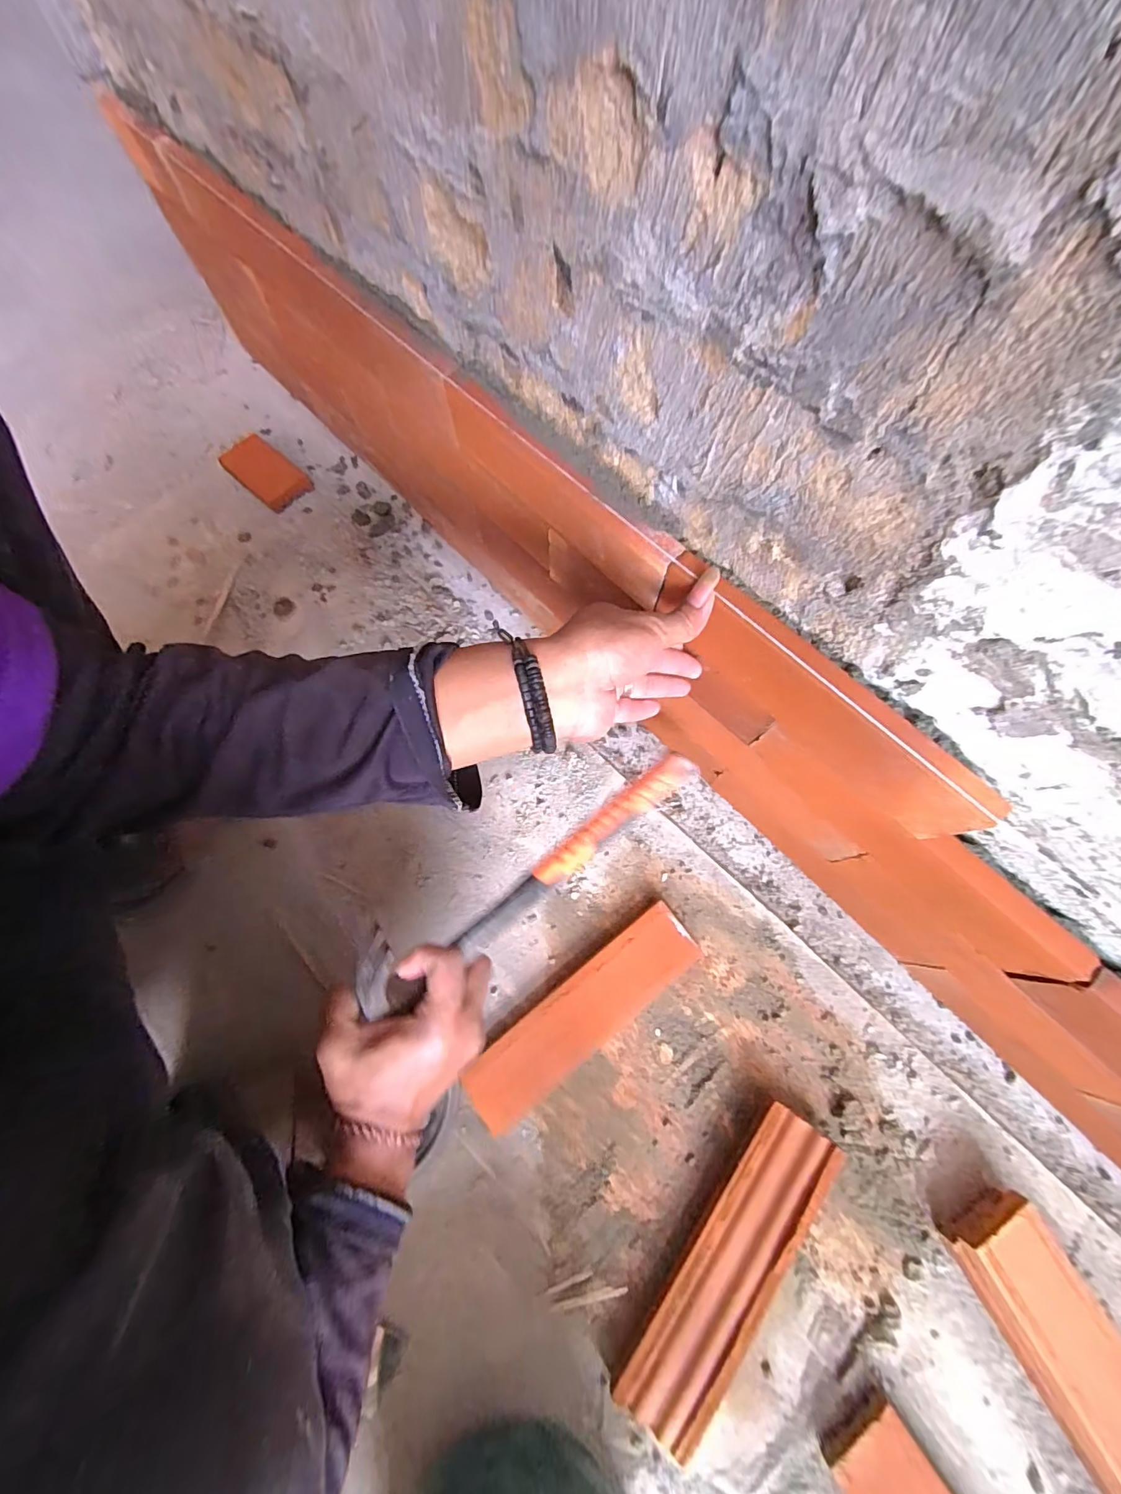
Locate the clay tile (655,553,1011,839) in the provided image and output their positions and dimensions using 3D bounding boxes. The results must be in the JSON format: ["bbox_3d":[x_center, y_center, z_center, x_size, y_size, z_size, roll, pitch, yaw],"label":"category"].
[{"bbox_3d":[0.154,-0.032,0.318,0.019,0.070,0.223,-42,76,-12],"label":"clay tile"}]

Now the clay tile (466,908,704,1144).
[{"bbox_3d":[0.021,0.233,0.433,0.227,0.029,0.064,-36,74,-11],"label":"clay tile"}]

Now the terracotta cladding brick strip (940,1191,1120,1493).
[{"bbox_3d":[0.369,0.443,0.342,0.067,0.049,0.211,-28,72,-8],"label":"terracotta cladding brick strip"}]

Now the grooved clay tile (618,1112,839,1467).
[{"bbox_3d":[0.127,0.391,0.379,0.063,0.031,0.227,36,75,13],"label":"grooved clay tile"}]

